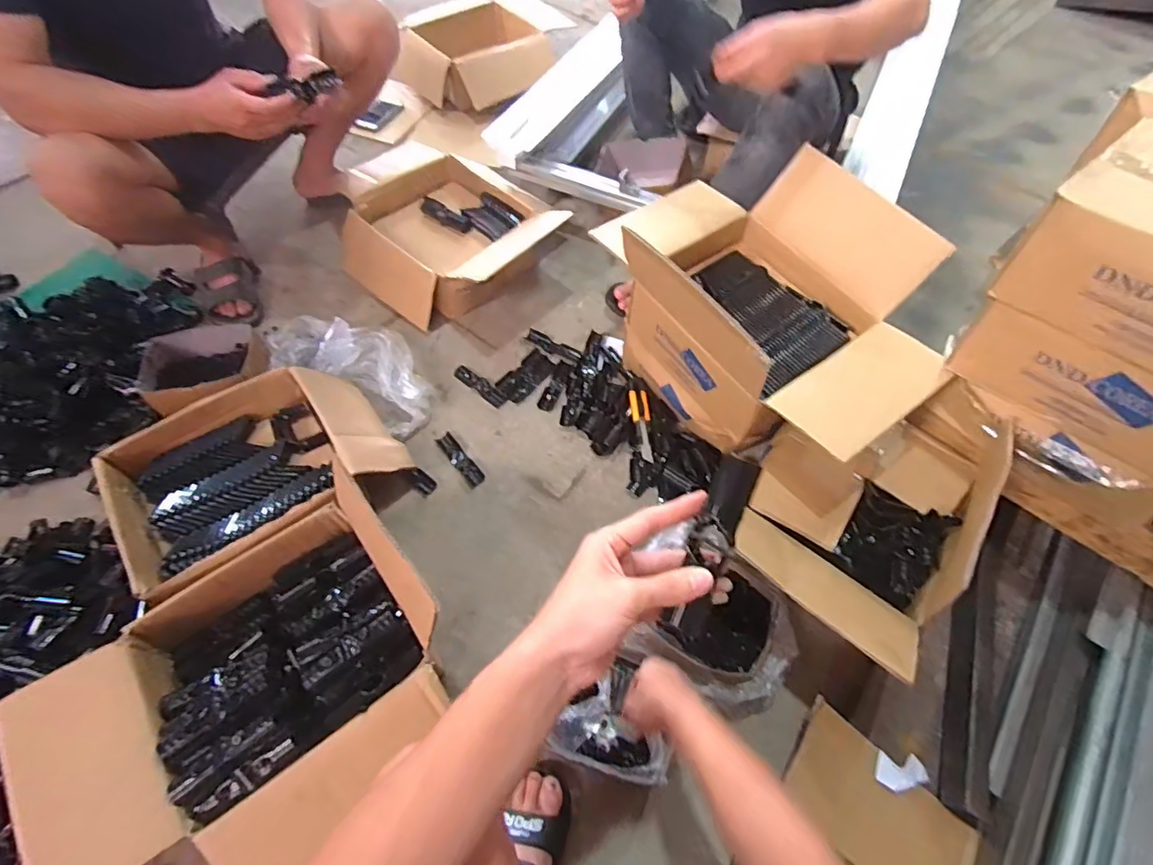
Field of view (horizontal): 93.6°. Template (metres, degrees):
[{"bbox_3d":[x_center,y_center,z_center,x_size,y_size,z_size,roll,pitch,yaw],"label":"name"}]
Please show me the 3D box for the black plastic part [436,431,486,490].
[{"bbox_3d":[-0.219,0.051,1.019,0.034,0.011,0.126,-35,66,-21],"label":"black plastic part"}]

